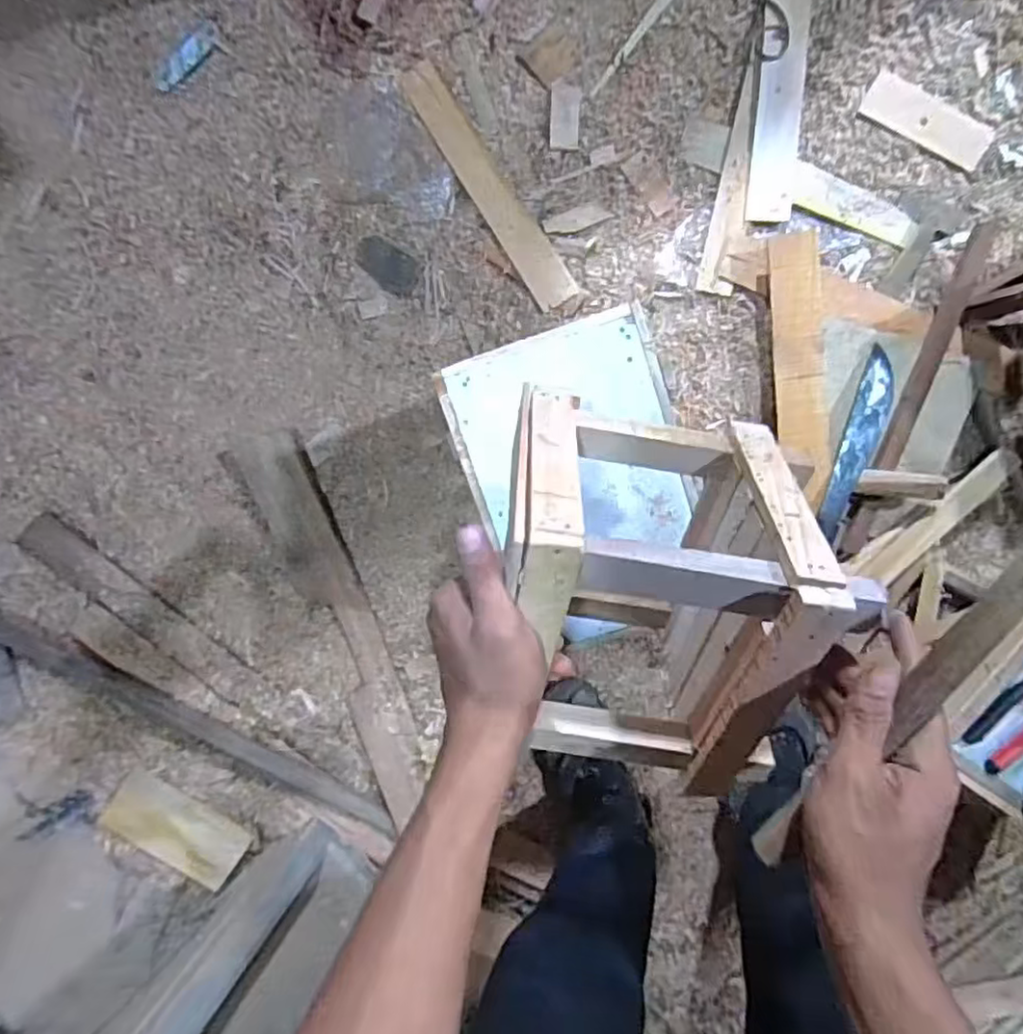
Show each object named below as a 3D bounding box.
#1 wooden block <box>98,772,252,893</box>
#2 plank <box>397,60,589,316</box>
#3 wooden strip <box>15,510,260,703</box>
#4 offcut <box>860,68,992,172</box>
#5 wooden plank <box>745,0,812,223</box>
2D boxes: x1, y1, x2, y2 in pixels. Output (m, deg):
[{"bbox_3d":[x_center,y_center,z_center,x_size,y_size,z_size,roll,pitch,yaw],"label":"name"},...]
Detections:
[{"bbox_3d":[-0.505,0.473,0.990,0.205,0.016,0.111,34,98,-3],"label":"wooden block"},{"bbox_3d":[-0.023,-0.411,0.834,0.054,0.007,0.345,-34,96,6],"label":"plank"},{"bbox_3d":[-0.513,0.134,0.923,0.387,0.012,0.065,37,98,-4],"label":"wooden strip"},{"bbox_3d":[0.520,-0.494,0.822,0.160,0.010,0.054,29,98,-3],"label":"offcut"},{"bbox_3d":[0.338,-0.541,0.820,0.058,0.018,0.326,3,99,1],"label":"wooden plank"}]

